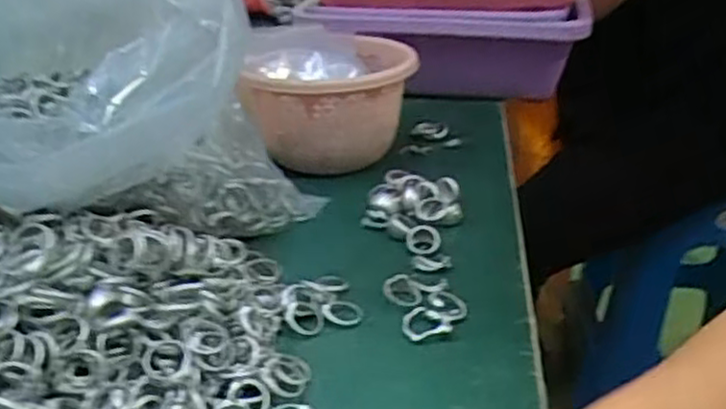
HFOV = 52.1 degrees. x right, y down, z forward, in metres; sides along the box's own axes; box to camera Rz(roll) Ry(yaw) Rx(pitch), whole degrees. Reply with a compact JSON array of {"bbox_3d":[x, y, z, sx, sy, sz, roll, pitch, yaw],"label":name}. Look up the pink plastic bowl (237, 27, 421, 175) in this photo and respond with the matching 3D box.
[{"bbox_3d":[-0.025,-0.080,0.622,0.124,0.097,0.130,0,25,0],"label":"pink plastic bowl"}]

